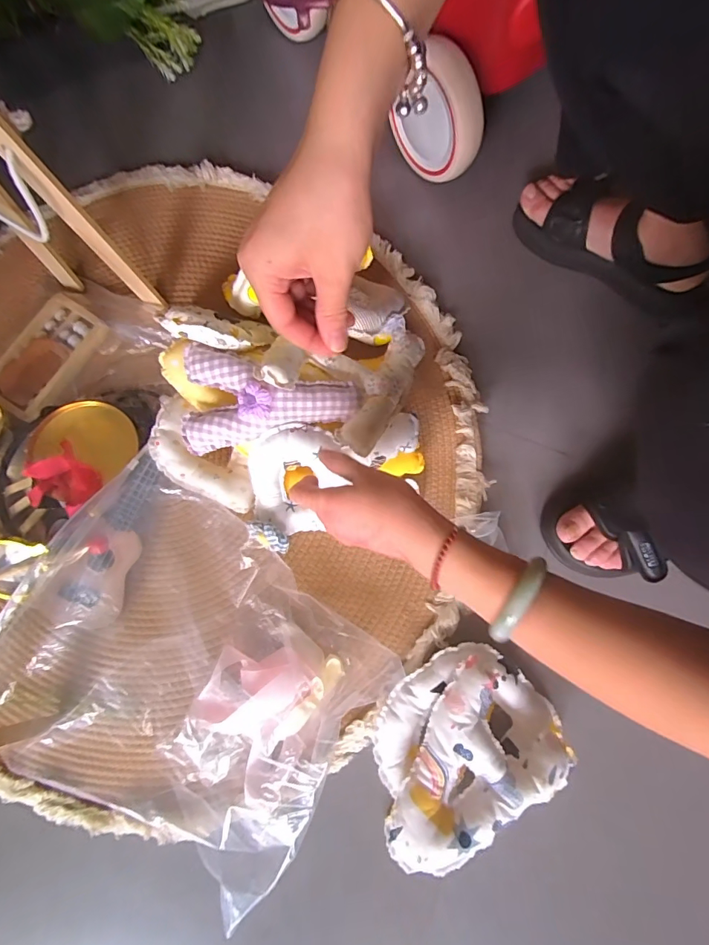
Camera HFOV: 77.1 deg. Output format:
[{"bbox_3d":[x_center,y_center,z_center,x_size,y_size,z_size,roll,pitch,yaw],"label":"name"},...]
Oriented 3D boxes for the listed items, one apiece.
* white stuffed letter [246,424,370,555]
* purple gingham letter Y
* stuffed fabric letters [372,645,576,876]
[{"bbox_3d":[-0.061,0.019,0.495,0.108,0.045,0.140,0,109,-5],"label":"white stuffed letter"},{"bbox_3d":[-0.091,-0.075,0.475,0.182,0.047,0.105,3,80,1],"label":"purple gingham letter Y"},{"bbox_3d":[0.107,0.280,0.464,0.202,0.062,0.153,-30,81,-7],"label":"stuffed fabric letters"}]

